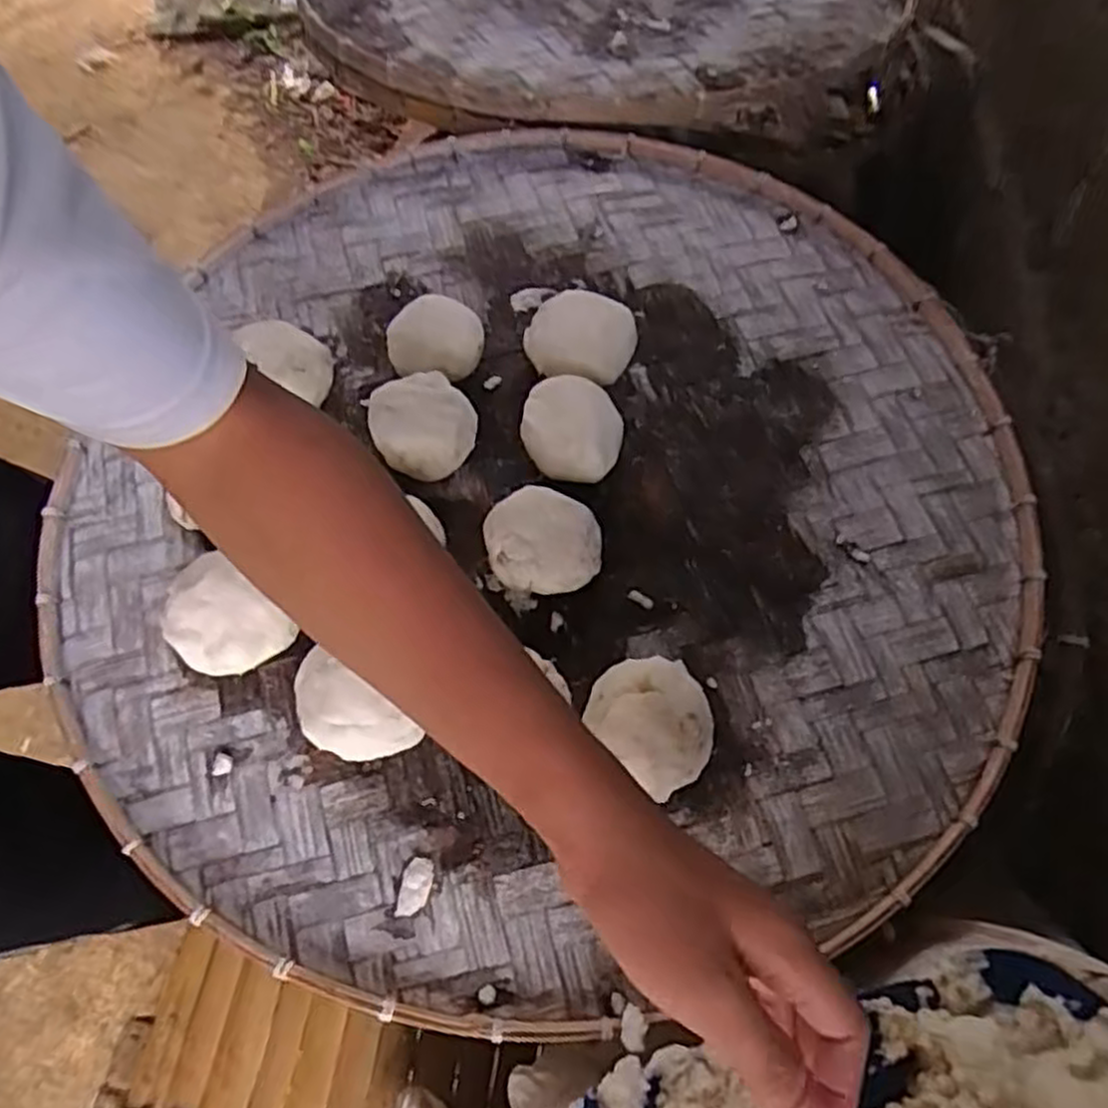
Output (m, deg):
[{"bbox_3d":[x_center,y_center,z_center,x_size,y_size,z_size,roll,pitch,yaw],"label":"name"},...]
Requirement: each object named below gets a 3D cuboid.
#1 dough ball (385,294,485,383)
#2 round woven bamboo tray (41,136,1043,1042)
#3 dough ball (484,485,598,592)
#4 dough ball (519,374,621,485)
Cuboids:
[{"bbox_3d":[-0.098,-0.170,0.634,0.071,0.045,0.074,-2,63,5],"label":"dough ball"},{"bbox_3d":[0.012,-0.058,0.577,0.670,0.067,0.703,0,65,0],"label":"round woven bamboo tray"},{"bbox_3d":[-0.008,-0.008,0.547,0.077,0.051,0.072,-2,63,5],"label":"dough ball"},{"bbox_3d":[0.014,-0.088,0.582,0.071,0.062,0.065,-2,63,5],"label":"dough ball"}]

